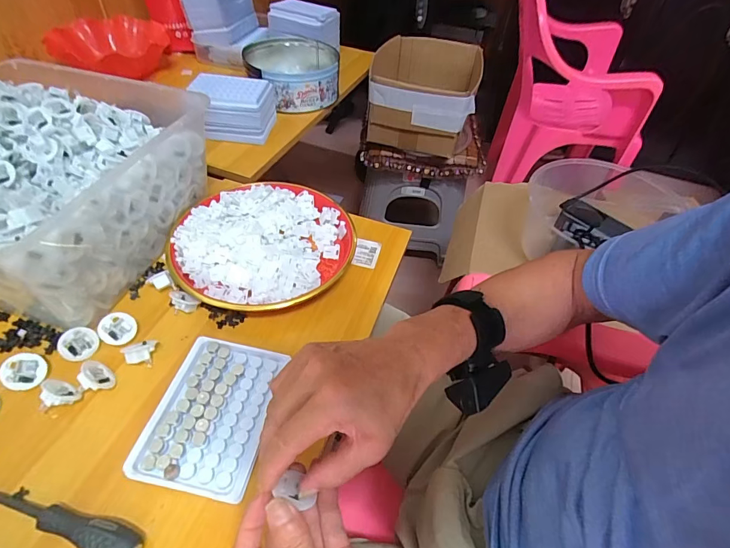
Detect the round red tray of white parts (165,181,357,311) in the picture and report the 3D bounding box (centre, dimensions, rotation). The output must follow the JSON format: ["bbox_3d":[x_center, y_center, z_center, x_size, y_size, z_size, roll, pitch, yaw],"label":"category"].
[{"bbox_3d":[-0.126,-0.037,0.502,0.204,0.041,0.215,3,48,-3],"label":"round red tray of white parts"}]

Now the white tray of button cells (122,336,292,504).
[{"bbox_3d":[-0.133,0.122,0.353,0.093,0.019,0.128,10,48,4],"label":"white tray of button cells"}]

